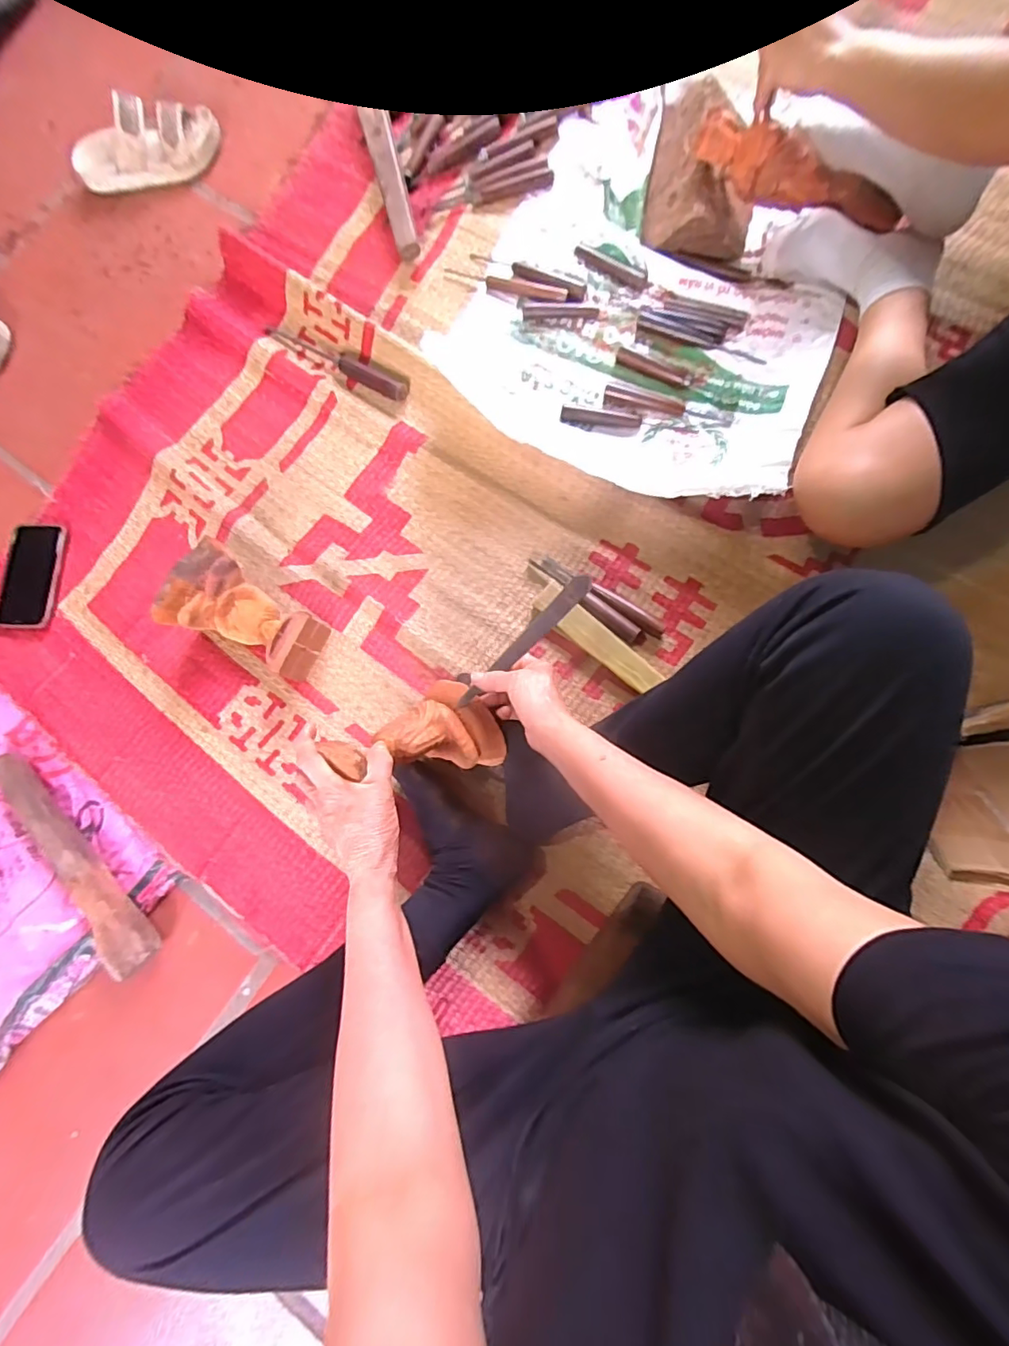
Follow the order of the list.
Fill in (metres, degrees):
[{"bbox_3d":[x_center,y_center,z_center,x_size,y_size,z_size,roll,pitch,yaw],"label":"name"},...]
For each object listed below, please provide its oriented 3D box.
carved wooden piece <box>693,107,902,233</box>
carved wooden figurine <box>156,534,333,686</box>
[{"bbox_3d":[0.355,-0.601,0.658,0.259,0.064,0.041,18,84,-5],"label":"carved wooden piece"},{"bbox_3d":[-0.319,-0.073,0.670,0.186,0.068,0.113,30,86,-6],"label":"carved wooden figurine"}]

